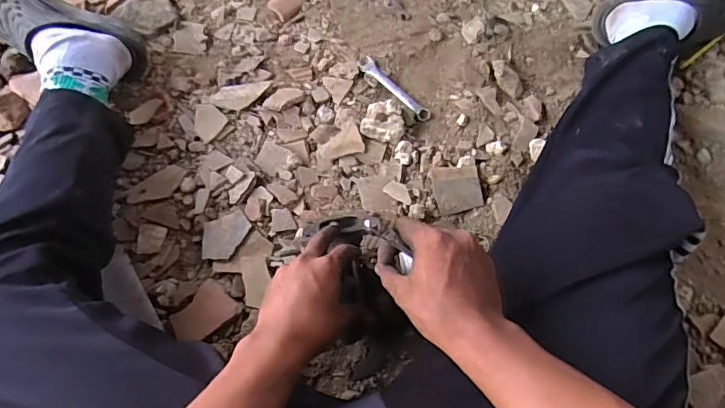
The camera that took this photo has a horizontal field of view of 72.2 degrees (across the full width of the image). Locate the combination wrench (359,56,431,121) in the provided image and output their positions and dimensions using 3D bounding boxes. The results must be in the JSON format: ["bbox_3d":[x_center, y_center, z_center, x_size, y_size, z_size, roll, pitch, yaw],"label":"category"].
[{"bbox_3d":[0.052,-0.187,0.817,0.029,0.013,0.156,-36,69,-19],"label":"combination wrench"}]

